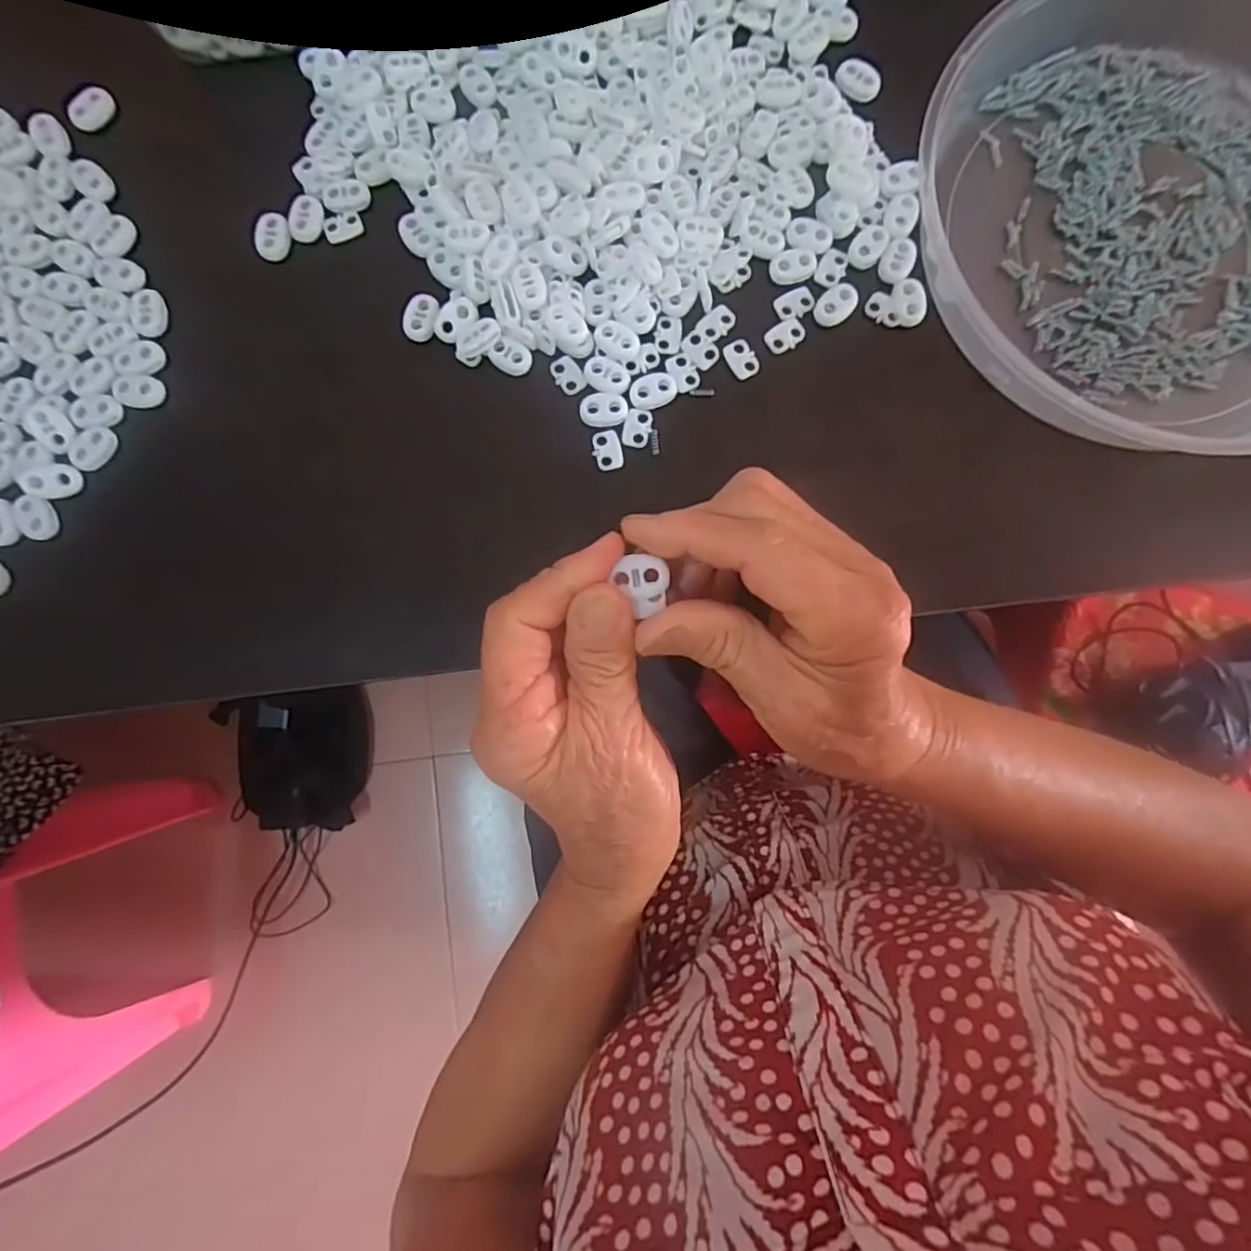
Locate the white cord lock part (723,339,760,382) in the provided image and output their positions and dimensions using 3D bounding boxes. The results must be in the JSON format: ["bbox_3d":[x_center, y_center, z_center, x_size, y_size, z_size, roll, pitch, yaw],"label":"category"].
[{"bbox_3d":[0.056,-0.128,0.295,0.013,0.004,0.019,-28,85,-2],"label":"white cord lock part"}]

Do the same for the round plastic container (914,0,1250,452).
[{"bbox_3d":[0.259,-0.195,0.285,0.231,0.042,0.231,0,85,0],"label":"round plastic container"}]

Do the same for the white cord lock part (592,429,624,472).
[{"bbox_3d":[-0.008,-0.083,0.292,0.014,0.004,0.018,-10,85,-1],"label":"white cord lock part"}]

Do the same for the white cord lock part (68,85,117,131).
[{"bbox_3d":[-0.265,-0.257,0.307,0.015,0.005,0.023,35,86,3],"label":"white cord lock part"}]

